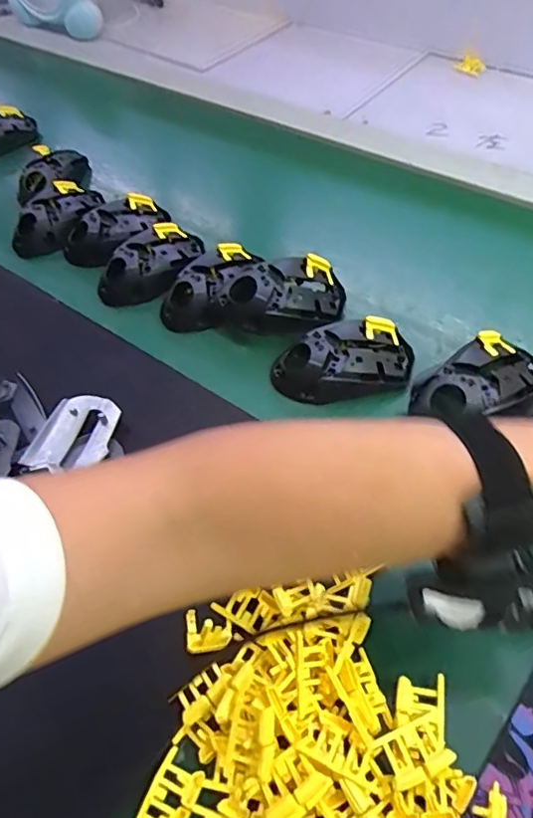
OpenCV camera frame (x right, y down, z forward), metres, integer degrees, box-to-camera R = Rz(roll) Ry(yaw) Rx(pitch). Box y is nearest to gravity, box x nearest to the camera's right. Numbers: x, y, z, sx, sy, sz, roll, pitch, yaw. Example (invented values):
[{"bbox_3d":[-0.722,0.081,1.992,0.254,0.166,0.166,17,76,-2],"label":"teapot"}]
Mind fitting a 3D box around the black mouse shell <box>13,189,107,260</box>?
[{"bbox_3d":[-0.231,-0.214,0.614,0.067,0.033,0.113,20,59,18],"label":"black mouse shell"}]

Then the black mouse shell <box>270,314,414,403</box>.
[{"bbox_3d":[0.066,-0.037,0.460,0.113,0.032,0.069,-20,56,-8],"label":"black mouse shell"}]

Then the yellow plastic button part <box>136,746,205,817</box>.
[{"bbox_3d":[-0.053,0.215,0.305,0.026,0.004,0.041,20,60,19],"label":"yellow plastic button part"}]

